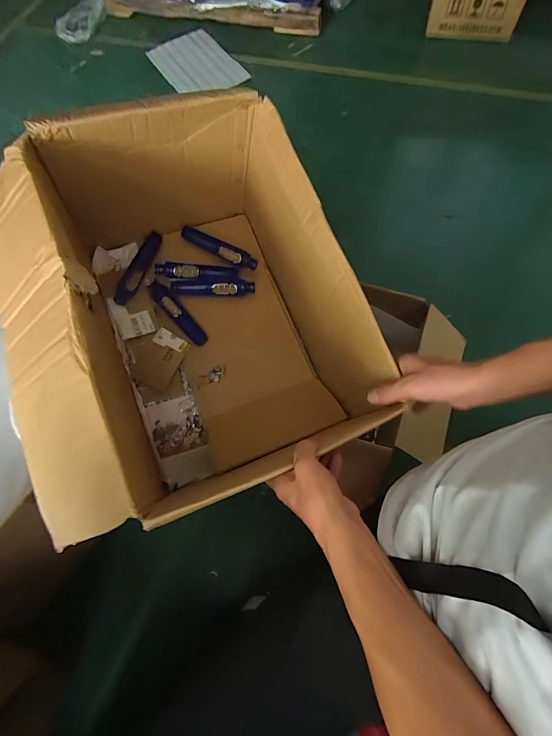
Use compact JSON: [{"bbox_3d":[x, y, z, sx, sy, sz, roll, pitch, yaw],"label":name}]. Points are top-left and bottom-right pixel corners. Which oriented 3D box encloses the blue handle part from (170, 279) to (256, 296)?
[{"bbox_3d":[-0.133,-0.171,0.794,0.171,0.025,0.033,-5,66,1],"label":"blue handle part"}]

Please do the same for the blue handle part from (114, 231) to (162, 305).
[{"bbox_3d":[-0.290,-0.209,0.784,0.041,0.019,0.177,14,68,9],"label":"blue handle part"}]

